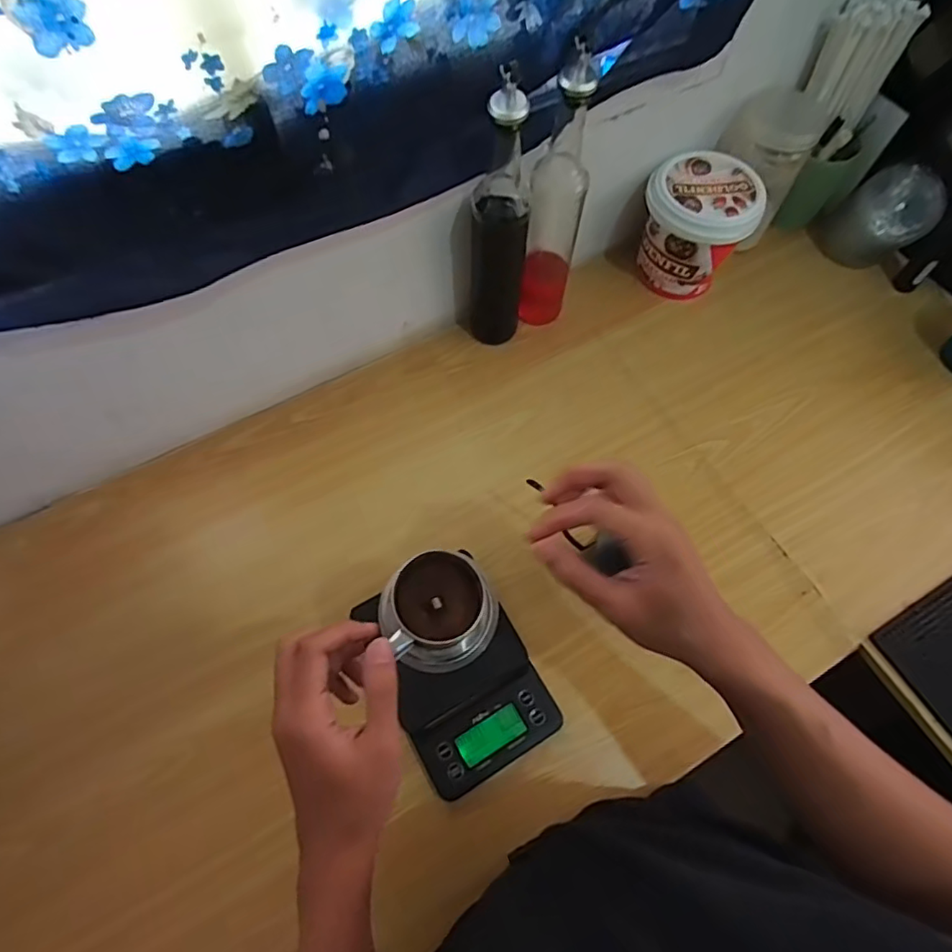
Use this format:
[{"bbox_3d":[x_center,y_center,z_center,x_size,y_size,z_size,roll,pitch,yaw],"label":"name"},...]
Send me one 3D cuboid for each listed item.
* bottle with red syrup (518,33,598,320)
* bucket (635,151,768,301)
[{"bbox_3d":[0.086,-0.288,0.605,0.055,0.310,0.062,9,66,4],"label":"bottle with red syrup"},{"bbox_3d":[0.270,-0.306,0.711,0.121,0.131,0.116,0,65,0],"label":"bucket"}]

